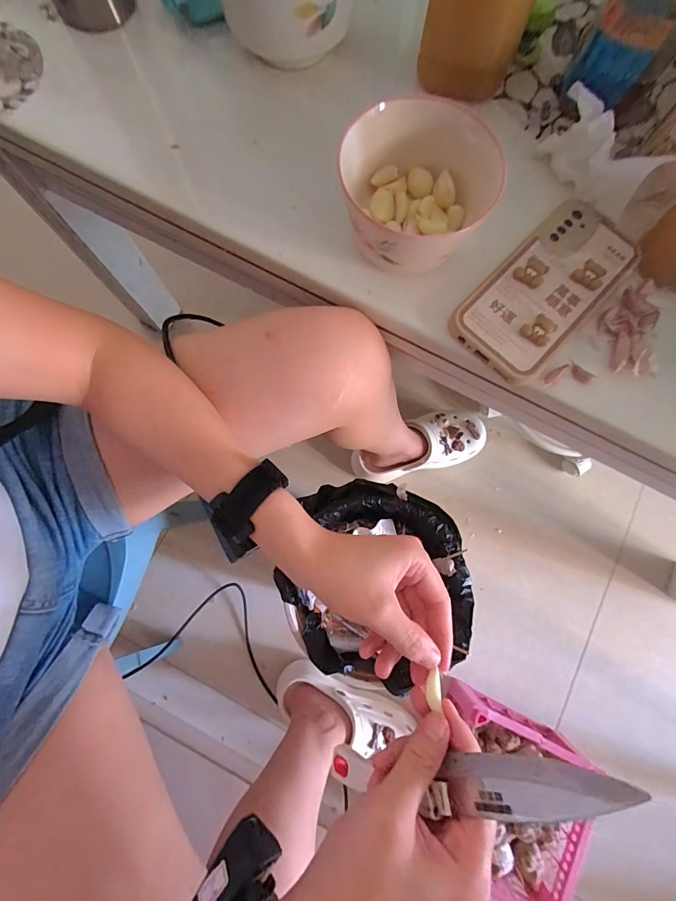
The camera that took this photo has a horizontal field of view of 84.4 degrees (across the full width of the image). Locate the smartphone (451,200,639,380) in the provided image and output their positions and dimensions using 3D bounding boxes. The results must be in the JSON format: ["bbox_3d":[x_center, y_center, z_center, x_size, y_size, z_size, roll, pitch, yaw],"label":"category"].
[{"bbox_3d":[0.168,-0.130,0.293,0.081,0.012,0.166,43,81,6],"label":"smartphone"}]

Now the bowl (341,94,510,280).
[{"bbox_3d":[0.056,-0.189,0.273,0.104,0.063,0.102,0,79,-1],"label":"bowl"}]

